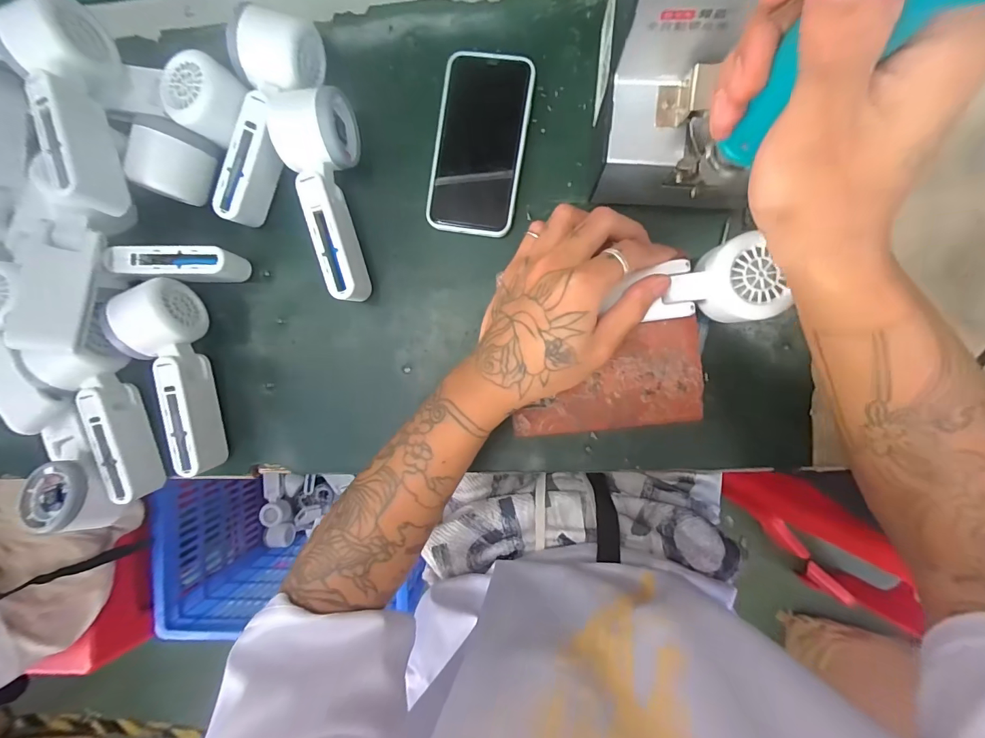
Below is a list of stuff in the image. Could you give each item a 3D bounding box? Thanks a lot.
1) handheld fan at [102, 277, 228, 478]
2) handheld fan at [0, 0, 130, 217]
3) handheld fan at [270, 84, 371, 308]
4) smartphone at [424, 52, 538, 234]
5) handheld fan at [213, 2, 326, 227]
[{"bbox_3d":[-0.275,0.010,0.357,0.051,0.058,0.159,-11,90,6],"label":"handheld fan"},{"bbox_3d":[-0.326,-0.196,0.322,0.041,0.061,0.159,-7,91,6],"label":"handheld fan"},{"bbox_3d":[-0.132,-0.141,0.340,0.054,0.053,0.167,-12,90,6],"label":"handheld fan"},{"bbox_3d":[-0.011,-0.188,0.349,0.074,0.009,0.142,9,92,5],"label":"smartphone"},{"bbox_3d":[-0.188,-0.204,0.343,0.052,0.047,0.167,18,93,5],"label":"handheld fan"}]

